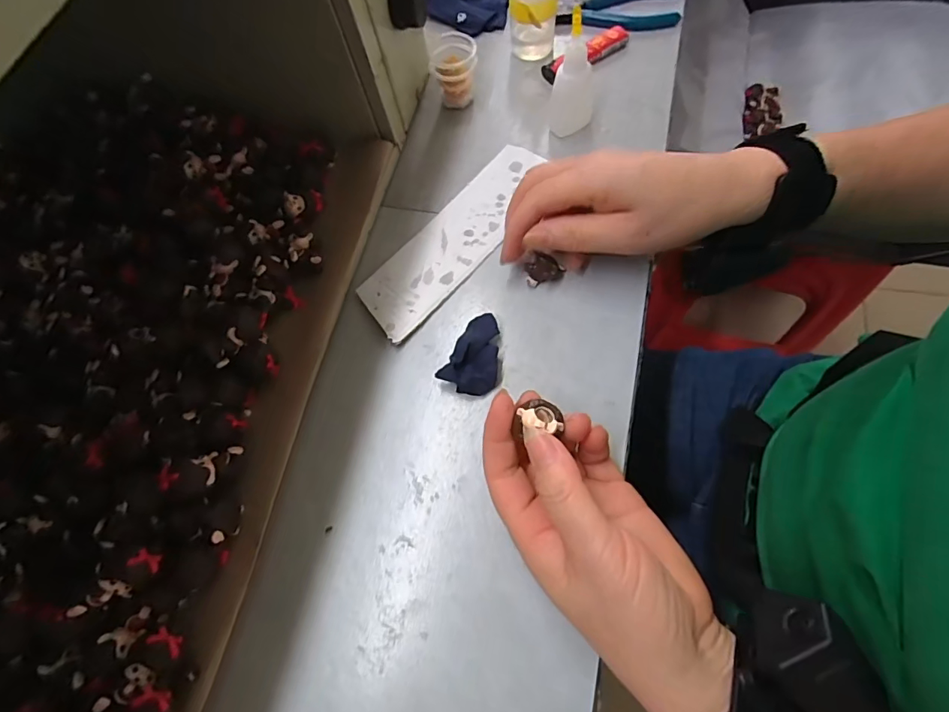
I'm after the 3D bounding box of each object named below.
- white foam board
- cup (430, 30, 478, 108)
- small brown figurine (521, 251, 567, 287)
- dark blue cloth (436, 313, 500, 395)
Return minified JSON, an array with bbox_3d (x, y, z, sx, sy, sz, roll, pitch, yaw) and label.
[{"bbox_3d":[-0.012,-0.090,0.344,0.055,0.005,0.181,35,74,16],"label":"white foam board"},{"bbox_3d":[-0.016,-0.235,0.380,0.034,0.037,0.040,-1,68,6],"label":"cup"},{"bbox_3d":[0.048,-0.059,0.317,0.028,0.017,0.017,1,68,0],"label":"small brown figurine"},{"bbox_3d":[0.004,0.000,0.300,0.033,0.015,0.052,28,70,10],"label":"dark blue cloth"}]

